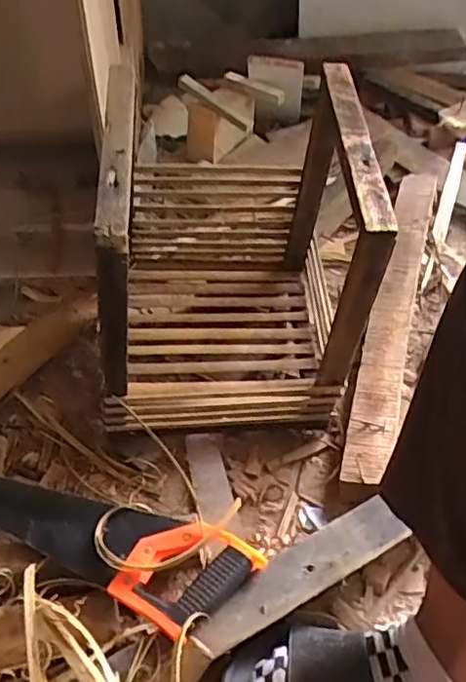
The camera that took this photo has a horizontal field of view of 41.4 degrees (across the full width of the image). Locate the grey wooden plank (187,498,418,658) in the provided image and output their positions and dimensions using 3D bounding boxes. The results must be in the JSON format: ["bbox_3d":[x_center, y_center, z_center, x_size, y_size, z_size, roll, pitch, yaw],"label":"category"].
[{"bbox_3d":[0.075,0.247,0.661,0.255,0.021,0.058,-23,53,-20],"label":"grey wooden plank"}]

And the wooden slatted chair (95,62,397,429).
[{"bbox_3d":[-0.002,-0.101,0.776,0.307,0.380,0.322,-1,49,-2],"label":"wooden slatted chair"}]

